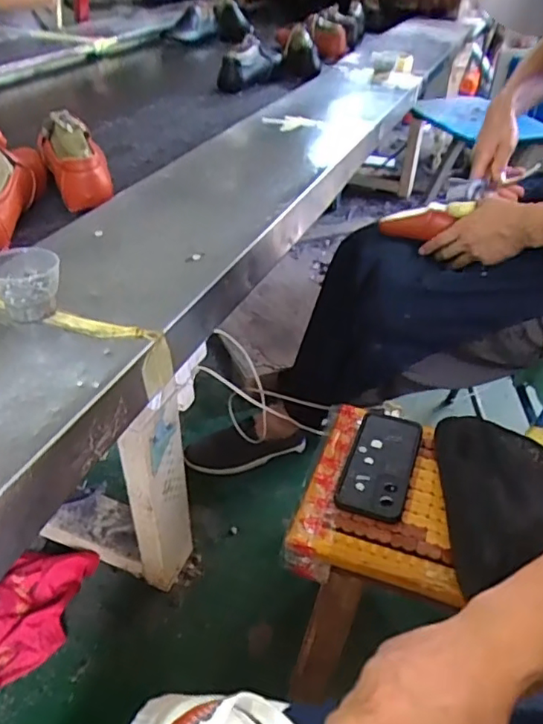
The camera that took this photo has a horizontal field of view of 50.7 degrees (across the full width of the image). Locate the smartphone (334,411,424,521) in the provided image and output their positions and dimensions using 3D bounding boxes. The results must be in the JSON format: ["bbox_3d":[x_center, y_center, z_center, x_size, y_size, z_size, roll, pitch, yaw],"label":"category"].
[{"bbox_3d":[0.140,0.126,0.727,0.079,0.015,0.174,15,41,14],"label":"smartphone"}]

